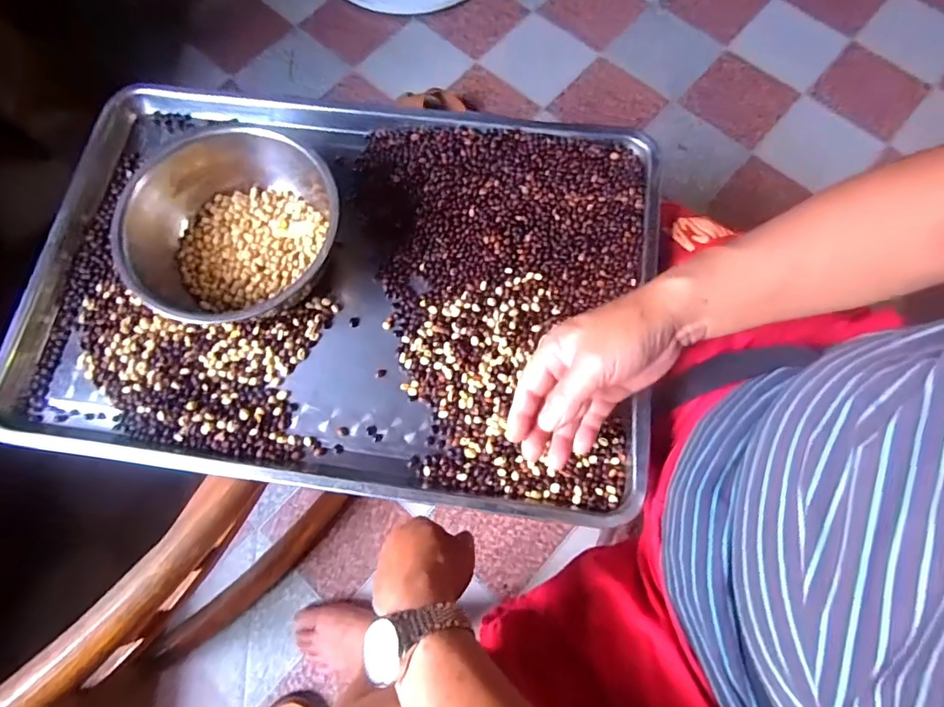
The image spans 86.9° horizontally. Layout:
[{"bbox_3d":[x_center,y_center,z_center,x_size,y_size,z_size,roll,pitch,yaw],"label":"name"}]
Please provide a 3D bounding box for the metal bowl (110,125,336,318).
[{"bbox_3d":[-0.213,-0.105,0.461,0.180,0.075,0.171,0,74,2],"label":"metal bowl"}]

